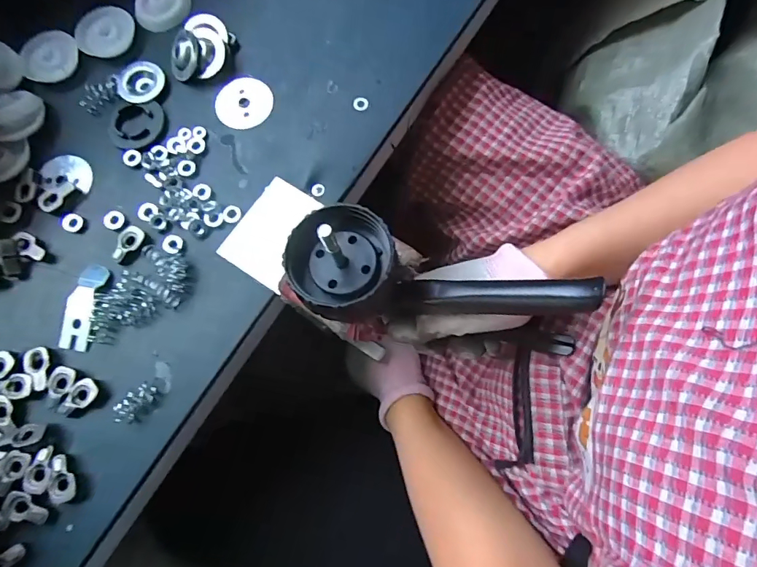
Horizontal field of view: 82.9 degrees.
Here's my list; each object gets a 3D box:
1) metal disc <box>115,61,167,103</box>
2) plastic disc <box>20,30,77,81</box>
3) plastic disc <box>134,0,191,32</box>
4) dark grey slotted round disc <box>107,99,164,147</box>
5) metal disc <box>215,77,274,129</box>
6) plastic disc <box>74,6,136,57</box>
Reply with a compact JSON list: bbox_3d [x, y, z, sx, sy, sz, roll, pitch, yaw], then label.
[{"bbox_3d":[-0.198,-0.167,0.357,0.039,0.006,0.037,0,76,0],"label":"metal disc"},{"bbox_3d":[-0.279,-0.195,0.364,0.045,0.004,0.044,-16,76,-3],"label":"plastic disc"},{"bbox_3d":[-0.191,-0.247,0.379,0.048,0.008,0.048,0,76,0],"label":"plastic disc"},{"bbox_3d":[-0.198,-0.130,0.349,0.045,0.004,0.042,0,76,0],"label":"dark grey slotted round disc"},{"bbox_3d":[-0.110,-0.149,0.349,0.044,0.004,0.047,0,76,0],"label":"metal disc"},{"bbox_3d":[-0.235,-0.216,0.368,0.048,0.005,0.048,-4,76,-1],"label":"plastic disc"}]

